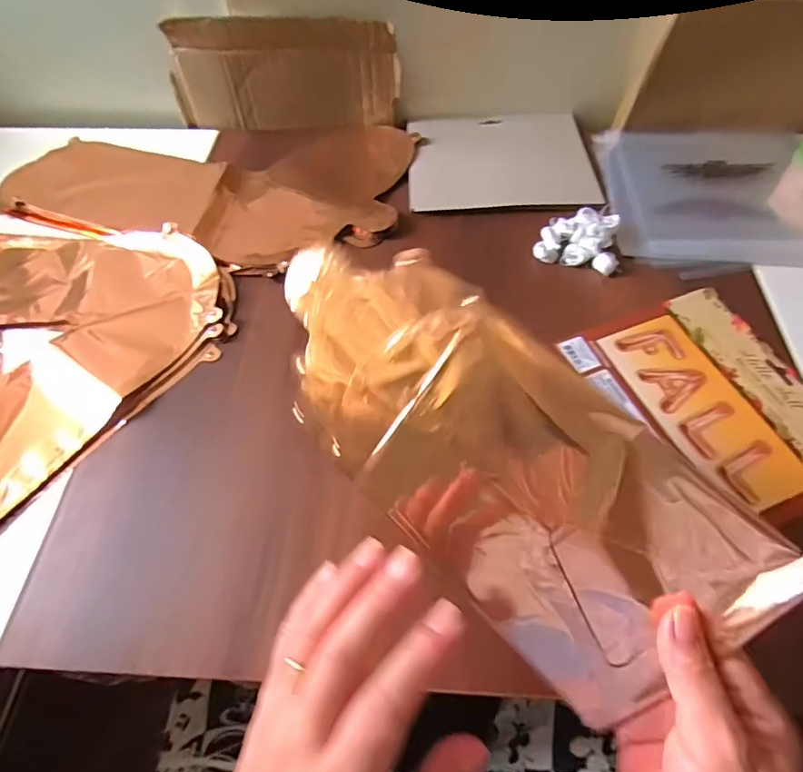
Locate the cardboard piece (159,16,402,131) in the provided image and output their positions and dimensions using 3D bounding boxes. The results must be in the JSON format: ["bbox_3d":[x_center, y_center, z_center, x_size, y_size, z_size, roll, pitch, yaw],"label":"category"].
[{"bbox_3d":[-0.132,-0.345,0.566,0.253,0.107,0.017,3,57,4],"label":"cardboard piece"}]

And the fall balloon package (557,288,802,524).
[{"bbox_3d":[0.242,0.010,0.396,0.150,0.004,0.186,-21,59,-11],"label":"fall balloon package"}]

